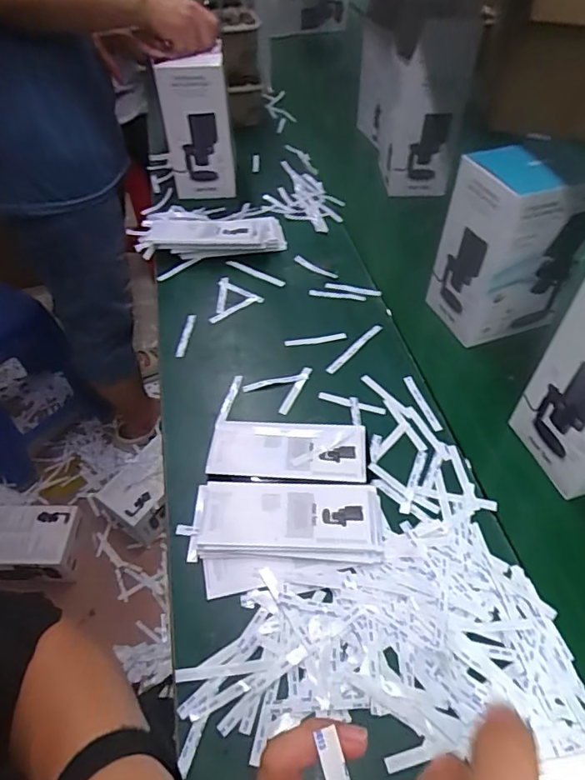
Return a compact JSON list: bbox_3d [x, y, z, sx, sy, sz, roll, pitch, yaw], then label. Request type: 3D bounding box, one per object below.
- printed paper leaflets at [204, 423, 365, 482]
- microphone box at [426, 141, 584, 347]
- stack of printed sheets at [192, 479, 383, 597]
[{"bbox_3d":[-0.006,0.073,0.594,0.178,0.019,0.080,1,48,3],"label":"printed paper leaflets"},{"bbox_3d":[0.298,-0.200,0.695,0.151,0.218,0.122,-19,50,-14],"label":"microphone box"},{"bbox_3d":[-0.007,0.146,0.524,0.195,0.020,0.114,-3,48,-1],"label":"stack of printed sheets"}]

